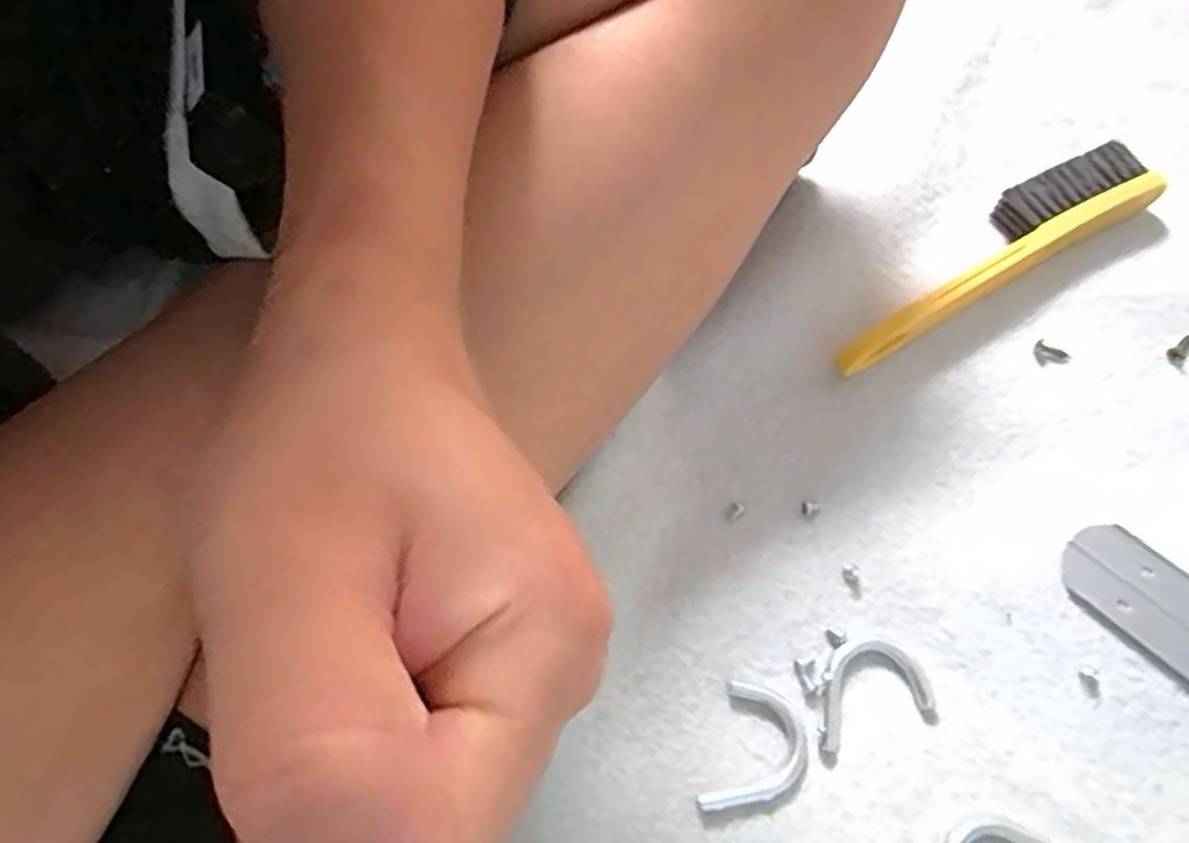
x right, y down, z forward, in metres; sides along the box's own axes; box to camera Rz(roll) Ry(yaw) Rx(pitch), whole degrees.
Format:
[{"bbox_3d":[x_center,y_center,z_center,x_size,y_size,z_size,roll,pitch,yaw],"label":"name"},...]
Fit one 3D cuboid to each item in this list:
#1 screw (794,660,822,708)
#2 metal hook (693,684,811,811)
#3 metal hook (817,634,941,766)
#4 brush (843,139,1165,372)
[{"bbox_3d":[0.077,0.094,0.272,0.007,0.004,0.016,-6,71,0],"label":"screw"},{"bbox_3d":[0.057,0.116,0.263,0.032,0.006,0.043,18,73,8],"label":"metal hook"},{"bbox_3d":[0.096,0.097,0.271,0.046,0.004,0.035,-19,71,-4],"label":"metal hook"},{"bbox_3d":[0.169,-0.074,0.328,0.168,0.020,0.035,-30,72,-8],"label":"brush"}]

